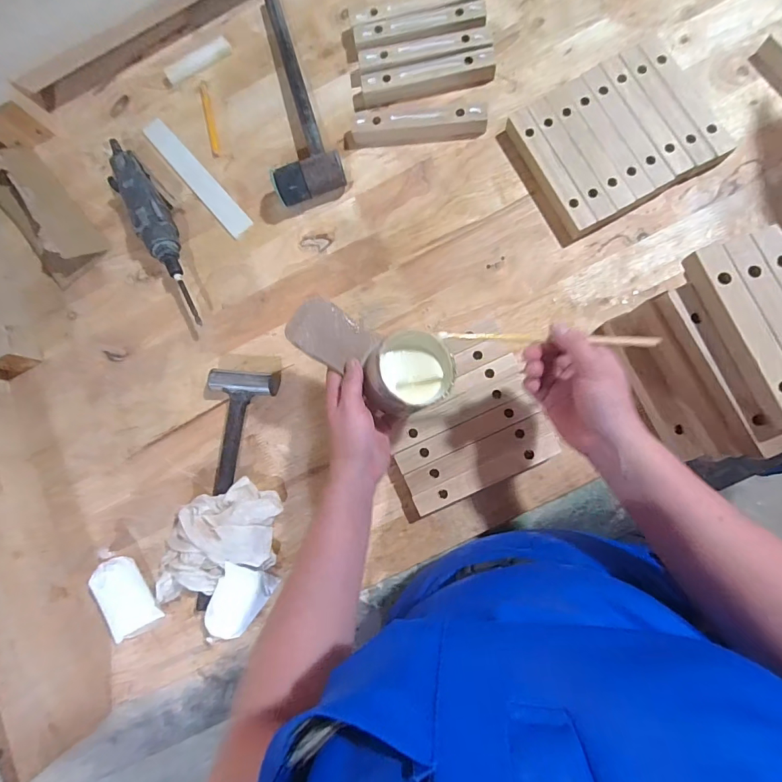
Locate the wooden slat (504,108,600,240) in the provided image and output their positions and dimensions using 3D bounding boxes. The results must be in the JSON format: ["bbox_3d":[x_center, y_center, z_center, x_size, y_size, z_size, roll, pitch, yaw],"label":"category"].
[{"bbox_3d":[0.200,-0.272,0.535,0.030,0.025,0.178,-27,81,3],"label":"wooden slat"}]

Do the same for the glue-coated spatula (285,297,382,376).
[{"bbox_3d":[-0.060,-0.056,0.434,0.086,0.008,0.058,32,71,-15],"label":"glue-coated spatula"}]

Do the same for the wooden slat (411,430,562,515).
[{"bbox_3d":[0.113,0.099,0.506,0.178,0.024,0.025,-26,81,4],"label":"wooden slat"}]

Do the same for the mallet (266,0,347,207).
[{"bbox_3d":[-0.147,-0.410,0.579,0.089,0.043,0.327,-18,82,5],"label":"mallet"}]

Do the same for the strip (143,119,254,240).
[{"bbox_3d":[-0.282,-0.310,0.616,0.032,0.004,0.231,-42,81,1],"label":"strip"}]

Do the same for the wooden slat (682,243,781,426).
[{"bbox_3d":[0.328,-0.052,0.391,0.028,0.020,0.173,-22,82,4],"label":"wooden slat"}]

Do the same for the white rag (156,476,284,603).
[{"bbox_3d":[-0.217,0.183,0.515,0.178,0.056,0.106,-26,81,4],"label":"white rag"}]

